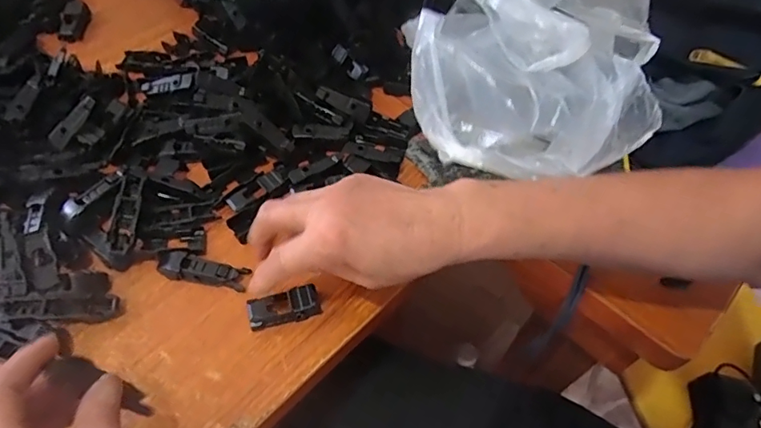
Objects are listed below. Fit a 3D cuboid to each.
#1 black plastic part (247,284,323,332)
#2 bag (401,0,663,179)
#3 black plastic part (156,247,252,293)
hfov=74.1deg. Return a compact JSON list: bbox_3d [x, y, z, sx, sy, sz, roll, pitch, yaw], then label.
[{"bbox_3d":[-0.073,0.072,0.386,0.054,0.017,0.021,-16,59,-13],"label":"black plastic part"},{"bbox_3d":[0.115,-0.123,0.362,0.162,0.081,0.198,17,57,8],"label":"bag"},{"bbox_3d":[-0.141,0.043,0.400,0.071,0.014,0.023,13,57,5],"label":"black plastic part"}]

